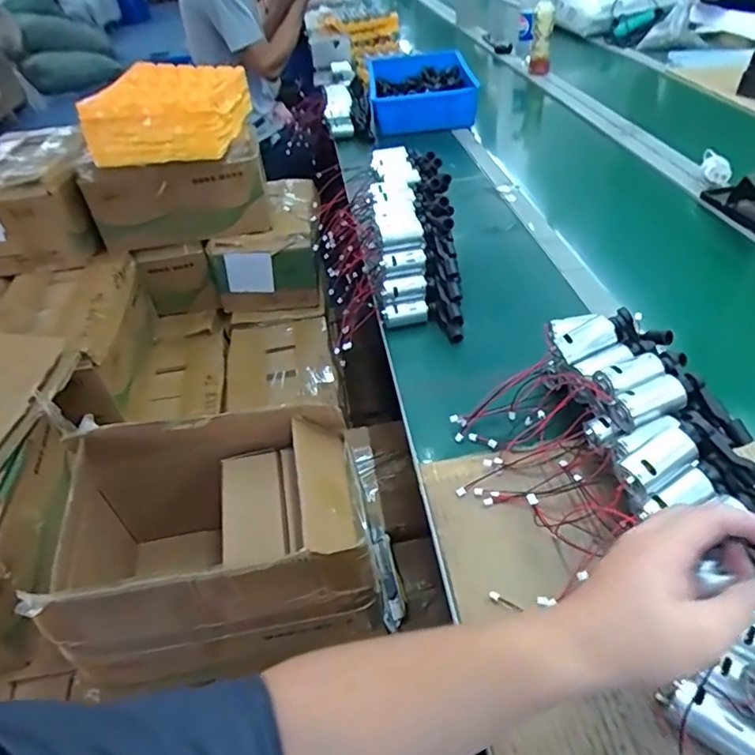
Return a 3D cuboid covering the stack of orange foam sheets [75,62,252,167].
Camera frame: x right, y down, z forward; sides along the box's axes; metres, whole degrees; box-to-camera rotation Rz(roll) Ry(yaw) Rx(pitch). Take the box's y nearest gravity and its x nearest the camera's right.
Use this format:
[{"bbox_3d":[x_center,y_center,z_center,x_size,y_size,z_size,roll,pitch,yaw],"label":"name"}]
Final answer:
[{"bbox_3d":[-0.402,-0.532,1.050,0.262,0.117,0.355,-6,43,0],"label":"stack of orange foam sheets"}]

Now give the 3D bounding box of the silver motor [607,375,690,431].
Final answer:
[{"bbox_3d":[0.258,0.024,0.507,0.068,0.028,0.033,-26,46,-3],"label":"silver motor"}]

